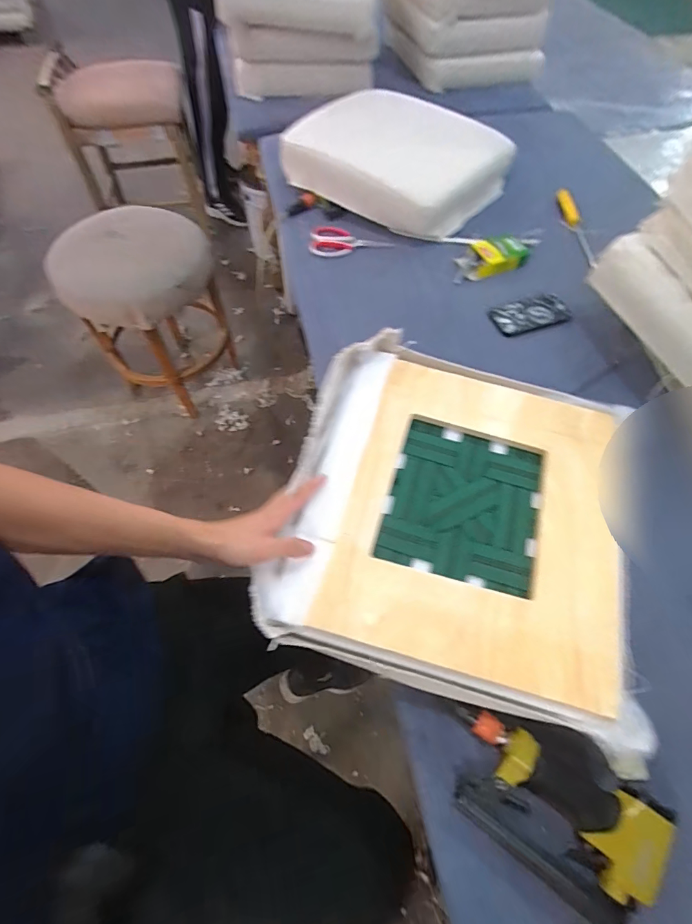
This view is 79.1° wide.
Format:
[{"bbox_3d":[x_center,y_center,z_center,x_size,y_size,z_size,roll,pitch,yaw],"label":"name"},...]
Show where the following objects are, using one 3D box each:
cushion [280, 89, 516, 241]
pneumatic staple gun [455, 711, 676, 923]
[{"bbox_3d":[0.118,-0.749,1.036,0.458,0.135,0.361,37,67,18],"label":"cushion"},{"bbox_3d":[0.231,0.374,0.466,0.207,0.041,0.144,36,67,17],"label":"pneumatic staple gun"}]

